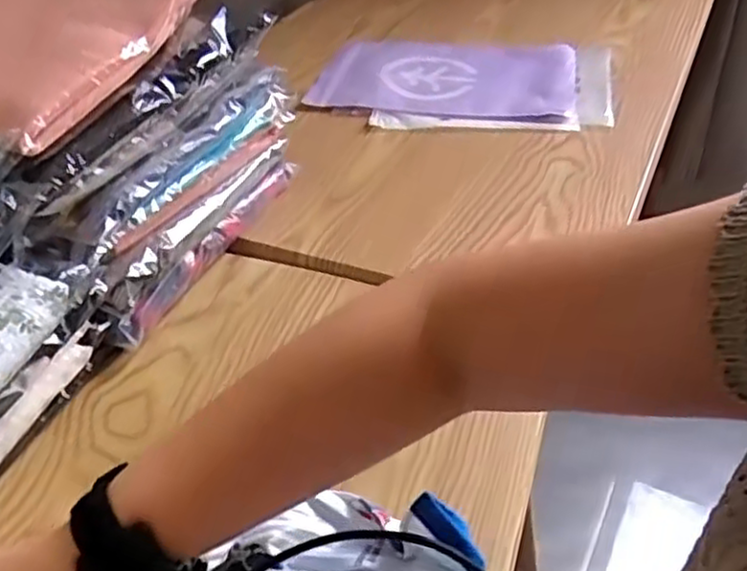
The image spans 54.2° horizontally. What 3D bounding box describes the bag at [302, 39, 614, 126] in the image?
[{"bbox_3d":[0.115,-0.265,0.915,0.354,0.028,0.221,5,41,11],"label":"bag"}]

